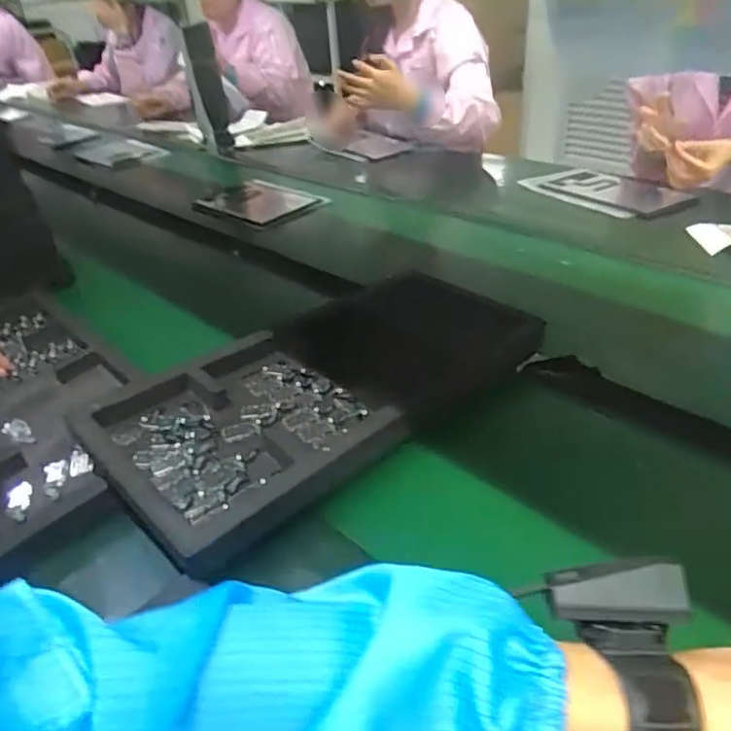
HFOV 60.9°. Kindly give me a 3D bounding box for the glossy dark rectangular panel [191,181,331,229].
[{"bbox_3d":[-0.217,-0.333,1.269,0.280,0.017,0.157,23,44,36],"label":"glossy dark rectangular panel"}]

